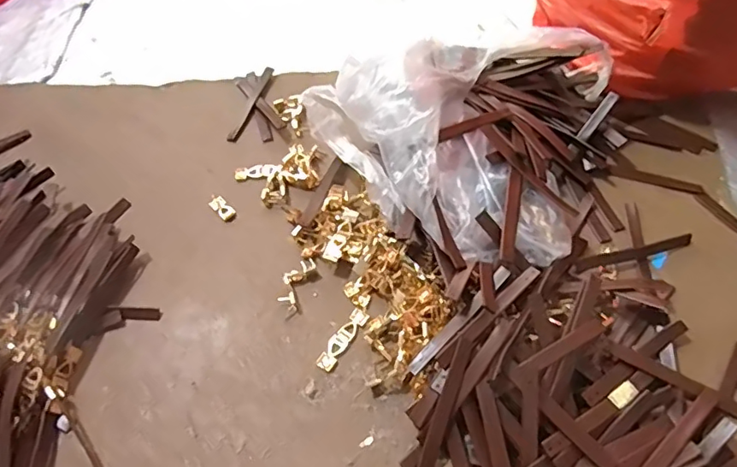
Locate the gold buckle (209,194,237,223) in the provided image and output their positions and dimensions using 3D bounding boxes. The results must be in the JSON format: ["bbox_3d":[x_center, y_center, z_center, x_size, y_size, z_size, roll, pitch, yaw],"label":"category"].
[{"bbox_3d":[-0.125,-0.021,0.459,0.013,0.004,0.028,-40,63,-19],"label":"gold buckle"}]

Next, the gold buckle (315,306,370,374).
[{"bbox_3d":[-0.019,0.076,0.387,0.013,0.004,0.051,29,65,21],"label":"gold buckle"}]

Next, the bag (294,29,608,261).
[{"bbox_3d":[0.107,-0.087,0.417,0.245,0.114,0.201,-28,60,-13],"label":"bag"}]

